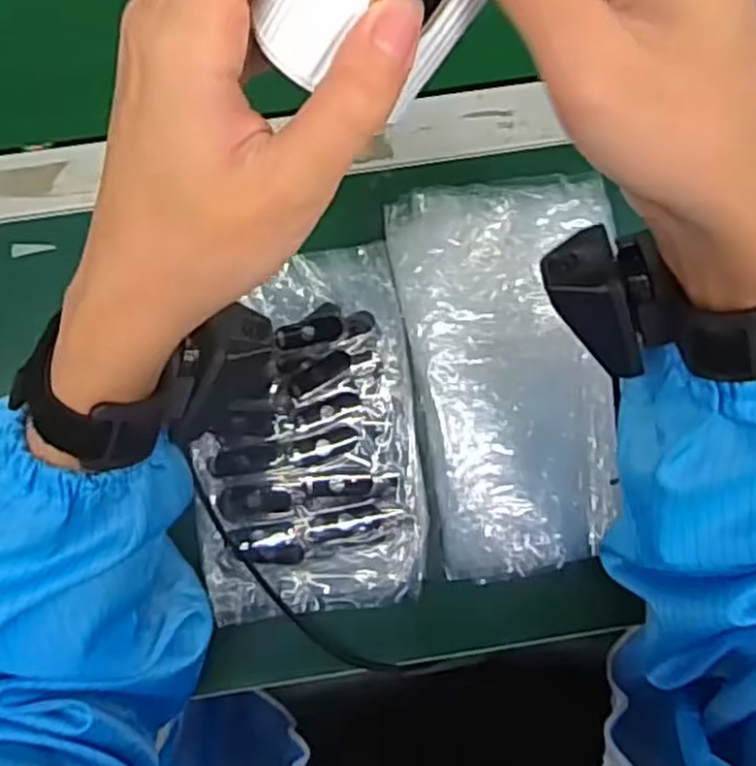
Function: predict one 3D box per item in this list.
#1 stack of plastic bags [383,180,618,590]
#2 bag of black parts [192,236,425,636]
[{"bbox_3d":[0.082,-0.006,0.437,0.120,0.020,0.221,-9,86,-2],"label":"stack of plastic bags"},{"bbox_3d":[-0.042,0.029,0.443,0.128,0.015,0.204,-6,86,-2],"label":"bag of black parts"}]

